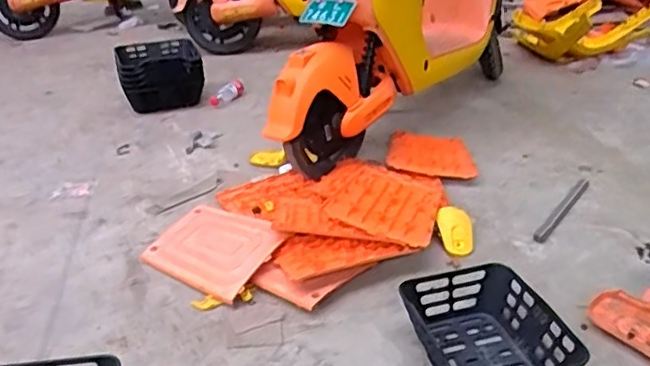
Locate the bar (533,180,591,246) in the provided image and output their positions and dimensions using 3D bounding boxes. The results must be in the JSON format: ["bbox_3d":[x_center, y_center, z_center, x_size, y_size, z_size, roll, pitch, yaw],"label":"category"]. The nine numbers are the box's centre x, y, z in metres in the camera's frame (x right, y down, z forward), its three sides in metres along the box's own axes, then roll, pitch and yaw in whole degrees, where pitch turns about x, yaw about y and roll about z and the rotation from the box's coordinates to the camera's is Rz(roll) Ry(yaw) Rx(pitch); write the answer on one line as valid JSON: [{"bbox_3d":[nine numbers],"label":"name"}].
[{"bbox_3d":[0.654,0.070,1.655,0.034,0.014,0.387,21,36,34],"label":"bar"}]

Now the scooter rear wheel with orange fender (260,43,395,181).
[{"bbox_3d":[0.025,-0.195,1.776,0.205,0.378,0.407,19,35,32],"label":"scooter rear wheel with orange fender"}]

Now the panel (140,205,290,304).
[{"bbox_3d":[-0.273,0.154,1.469,0.303,0.022,0.233,15,46,32],"label":"panel"}]

